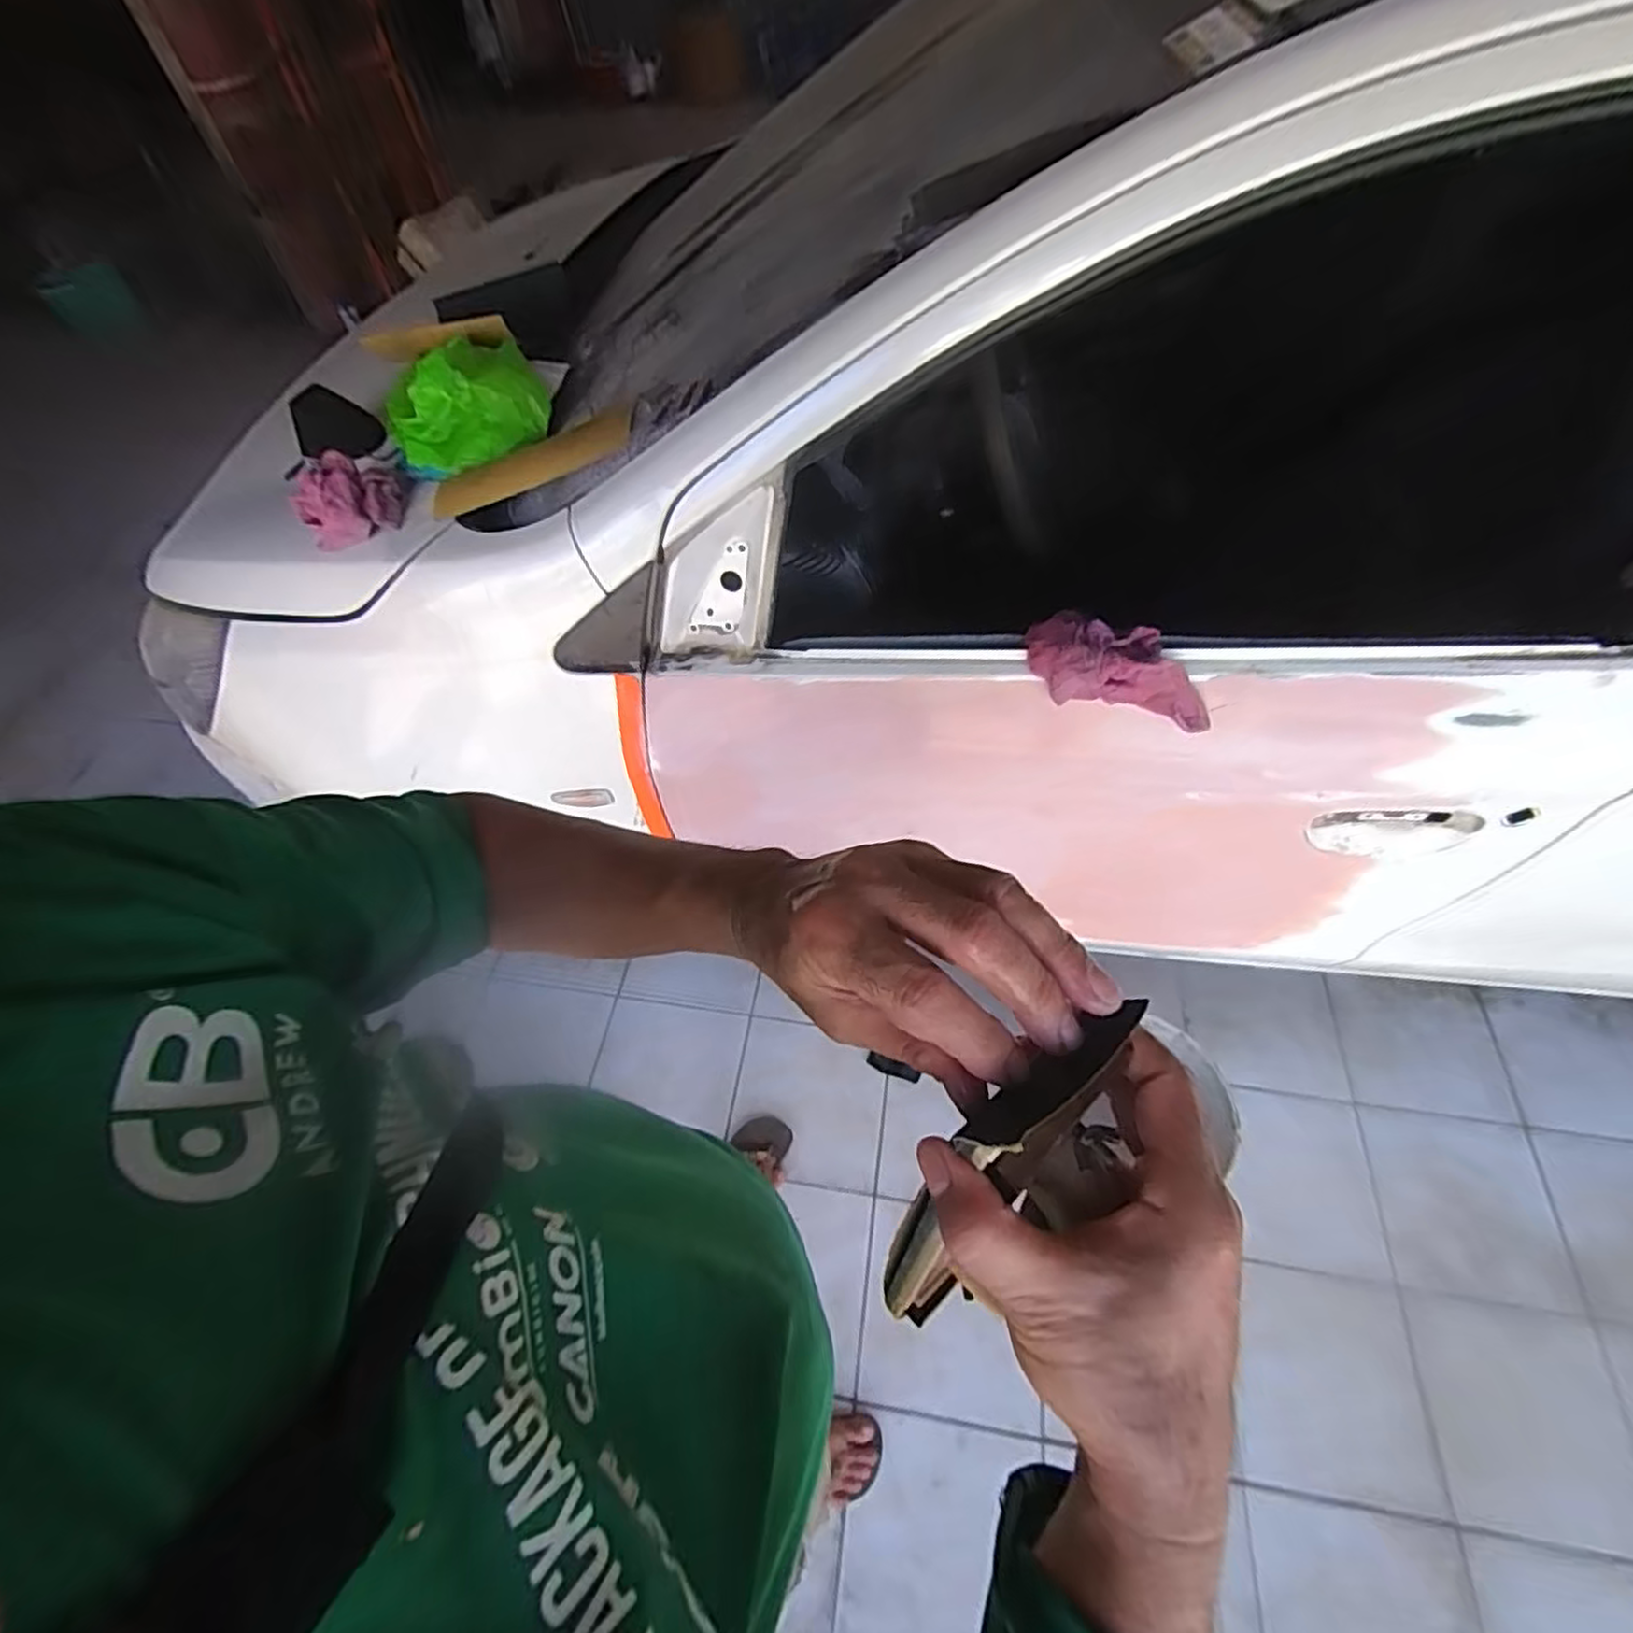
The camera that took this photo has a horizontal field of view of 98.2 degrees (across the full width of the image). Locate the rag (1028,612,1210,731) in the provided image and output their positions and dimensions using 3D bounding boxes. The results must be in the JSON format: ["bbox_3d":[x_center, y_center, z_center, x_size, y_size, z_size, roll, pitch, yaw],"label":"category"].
[{"bbox_3d":[0.315,-0.145,0.728,0.202,0.079,0.092,19,54,-4],"label":"rag"}]

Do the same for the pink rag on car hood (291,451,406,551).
[{"bbox_3d":[-0.571,-0.384,0.866,0.124,0.066,0.111,-30,60,-16],"label":"pink rag on car hood"}]

